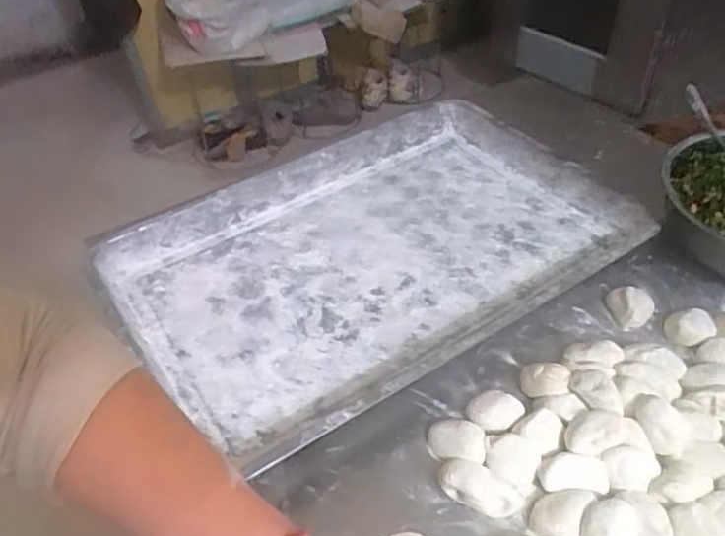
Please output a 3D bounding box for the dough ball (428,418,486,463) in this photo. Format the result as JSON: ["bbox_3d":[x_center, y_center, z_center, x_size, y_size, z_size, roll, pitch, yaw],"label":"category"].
[{"bbox_3d":[0.085,0.154,0.539,0.051,0.021,0.034,10,48,16],"label":"dough ball"}]

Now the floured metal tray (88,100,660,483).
[{"bbox_3d":[0.013,-0.030,0.731,0.583,0.069,0.411,-29,50,-19],"label":"floured metal tray"}]

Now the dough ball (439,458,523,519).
[{"bbox_3d":[0.099,0.182,0.506,0.069,0.024,0.034,21,52,25],"label":"dough ball"}]

